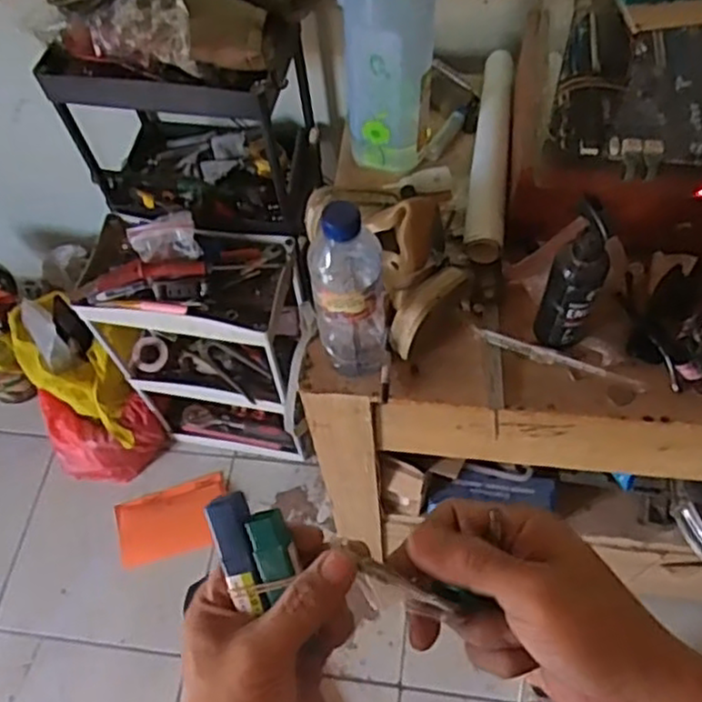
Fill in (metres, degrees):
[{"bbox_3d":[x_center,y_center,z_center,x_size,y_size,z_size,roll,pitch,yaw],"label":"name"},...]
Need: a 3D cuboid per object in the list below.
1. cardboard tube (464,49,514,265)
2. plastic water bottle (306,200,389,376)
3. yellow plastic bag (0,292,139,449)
[{"bbox_3d":[0.168,-0.247,0.851,0.044,0.040,0.331,6,61,7],"label":"cardboard tube"},{"bbox_3d":[0.000,-0.051,0.654,0.065,0.220,0.058,1,61,4],"label":"plastic water bottle"},{"bbox_3d":[-0.530,0.009,1.342,0.288,0.225,0.171,23,65,15],"label":"yellow plastic bag"}]

